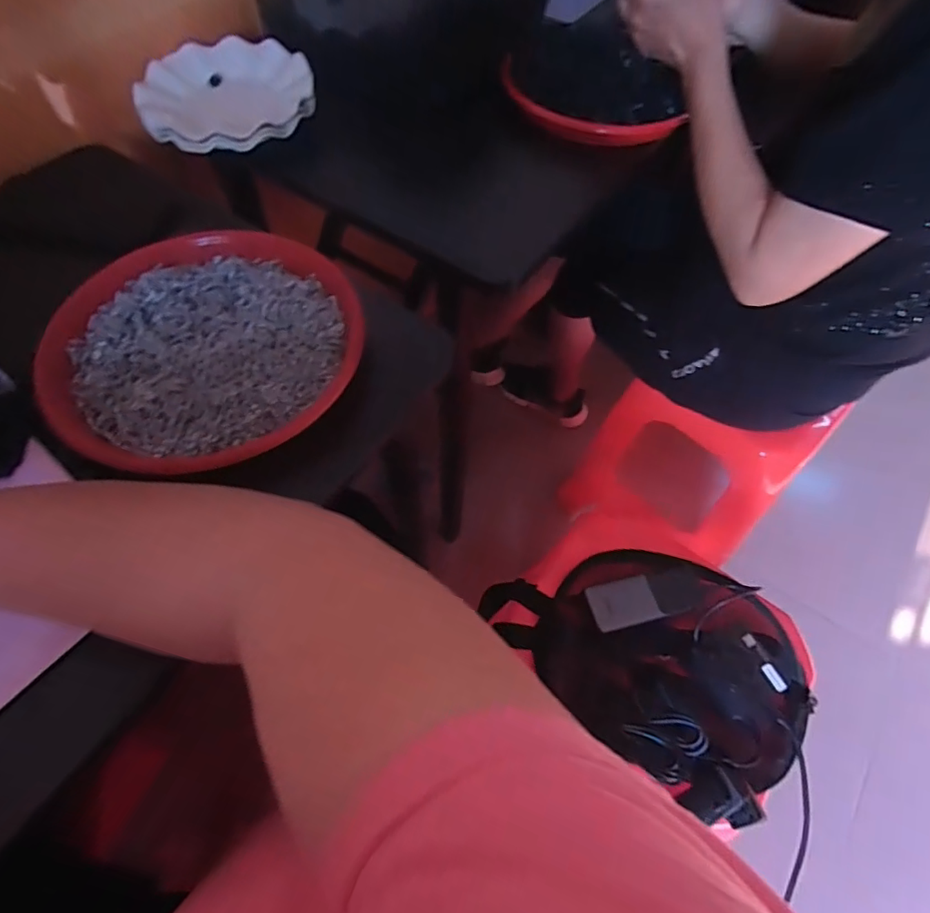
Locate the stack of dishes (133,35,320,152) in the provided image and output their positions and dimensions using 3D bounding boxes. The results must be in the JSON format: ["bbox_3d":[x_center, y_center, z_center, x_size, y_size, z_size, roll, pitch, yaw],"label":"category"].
[{"bbox_3d":[-0.261,-0.401,0.586,0.179,0.022,0.181,-12,61,-9],"label":"stack of dishes"}]

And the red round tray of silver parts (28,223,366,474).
[{"bbox_3d":[-0.203,-0.095,0.424,0.226,0.021,0.240,1,60,-2],"label":"red round tray of silver parts"}]

